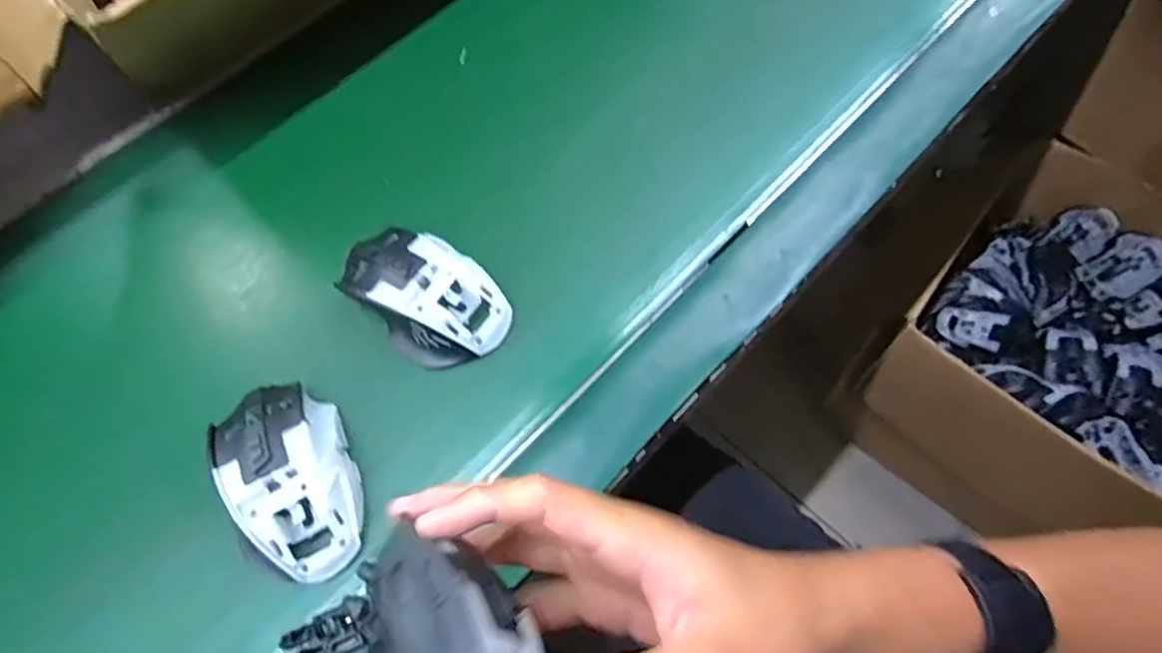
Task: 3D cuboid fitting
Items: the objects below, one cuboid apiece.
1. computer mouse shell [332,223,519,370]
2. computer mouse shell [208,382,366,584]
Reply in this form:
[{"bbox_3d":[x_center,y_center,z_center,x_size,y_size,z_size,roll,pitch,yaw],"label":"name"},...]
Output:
[{"bbox_3d":[-0.101,-0.022,0.392,0.109,0.032,0.068,34,72,16],"label":"computer mouse shell"},{"bbox_3d":[-0.162,0.080,0.347,0.063,0.028,0.112,-36,69,-12],"label":"computer mouse shell"}]

